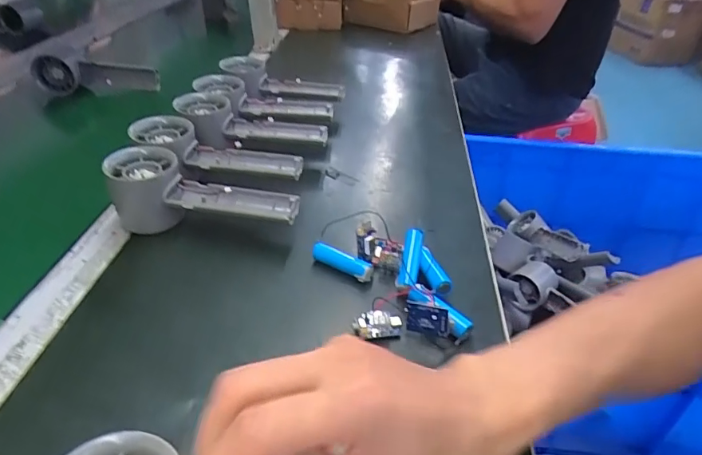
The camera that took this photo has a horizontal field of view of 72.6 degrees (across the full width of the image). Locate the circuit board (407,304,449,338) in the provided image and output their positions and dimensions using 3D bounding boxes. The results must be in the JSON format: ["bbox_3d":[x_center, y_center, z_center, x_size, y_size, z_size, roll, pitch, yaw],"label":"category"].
[{"bbox_3d":[0.052,0.062,0.322,0.028,0.019,0.004,4,13,25],"label":"circuit board"}]

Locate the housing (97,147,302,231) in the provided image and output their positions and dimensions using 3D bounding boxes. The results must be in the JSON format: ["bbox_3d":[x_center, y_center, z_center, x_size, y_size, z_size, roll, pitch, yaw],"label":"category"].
[{"bbox_3d":[-0.124,-0.028,0.414,0.157,0.058,0.060,2,37,-1],"label":"housing"}]

